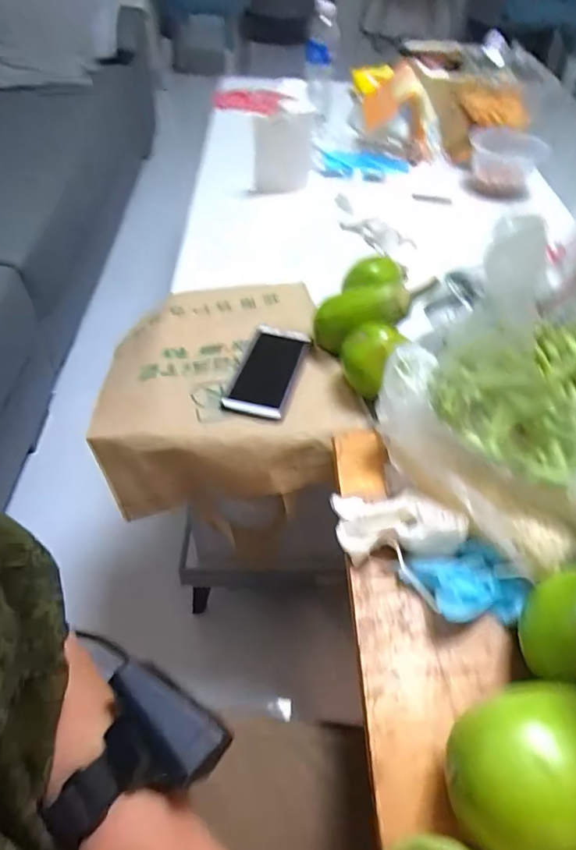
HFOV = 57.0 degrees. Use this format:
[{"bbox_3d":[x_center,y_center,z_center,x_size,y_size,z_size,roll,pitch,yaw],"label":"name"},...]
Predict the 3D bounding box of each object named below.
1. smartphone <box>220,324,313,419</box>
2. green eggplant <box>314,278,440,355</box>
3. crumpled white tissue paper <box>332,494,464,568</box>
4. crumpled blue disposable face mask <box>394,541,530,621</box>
[{"bbox_3d":[-0.026,-0.067,0.656,0.073,0.011,0.149,13,49,9],"label":"smartphone"},{"bbox_3d":[0.095,-0.130,0.631,0.152,0.053,0.069,-16,39,34],"label":"green eggplant"},{"bbox_3d":[0.096,0.086,0.465,0.109,0.026,0.053,-1,49,-3],"label":"crumpled white tissue paper"},{"bbox_3d":[0.145,0.129,0.432,0.091,0.025,0.064,-8,50,-10],"label":"crumpled blue disposable face mask"}]

